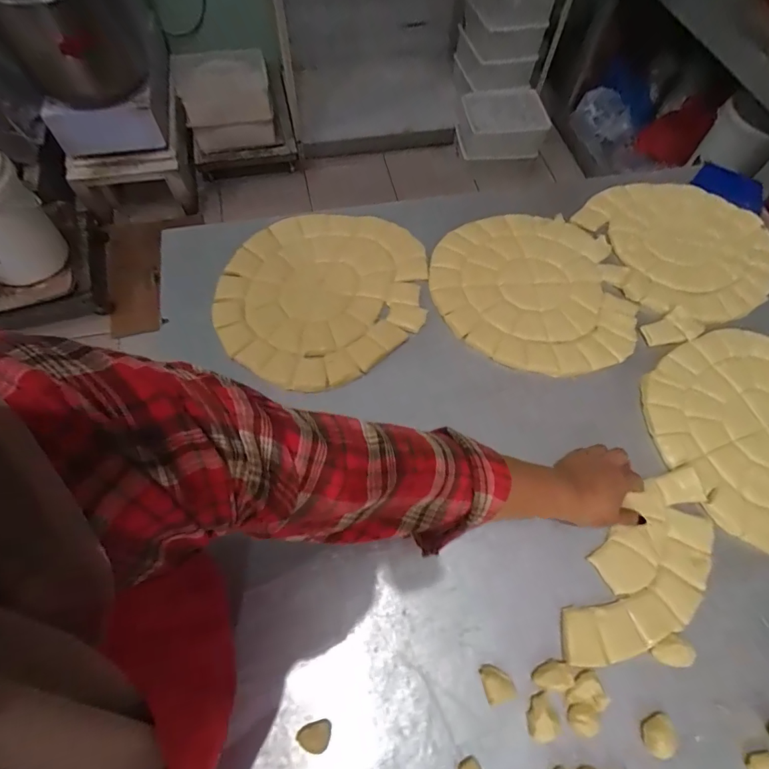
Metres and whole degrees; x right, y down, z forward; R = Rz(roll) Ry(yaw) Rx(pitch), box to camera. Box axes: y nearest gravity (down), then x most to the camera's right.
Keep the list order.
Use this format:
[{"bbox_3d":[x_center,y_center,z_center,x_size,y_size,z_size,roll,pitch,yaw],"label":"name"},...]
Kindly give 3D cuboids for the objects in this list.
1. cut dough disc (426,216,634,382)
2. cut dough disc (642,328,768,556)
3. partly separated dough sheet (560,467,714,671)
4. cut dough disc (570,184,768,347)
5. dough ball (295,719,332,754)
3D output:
[{"bbox_3d":[0.232,-0.148,0.671,0.294,0.013,0.297,-11,65,-9],"label":"cut dough disc"},{"bbox_3d":[0.515,0.065,0.575,0.290,0.013,0.291,1,64,-3],"label":"cut dough disc"},{"bbox_3d":[0.312,0.218,0.498,0.106,0.009,0.271,41,71,15],"label":"partly separated dough sheet"},{"bbox_3d":[0.506,-0.234,0.720,0.319,0.009,0.305,1,64,-3],"label":"cut dough disc"},{"bbox_3d":[-0.069,0.348,0.417,0.034,0.010,0.023,-10,65,-8],"label":"dough ball"}]

